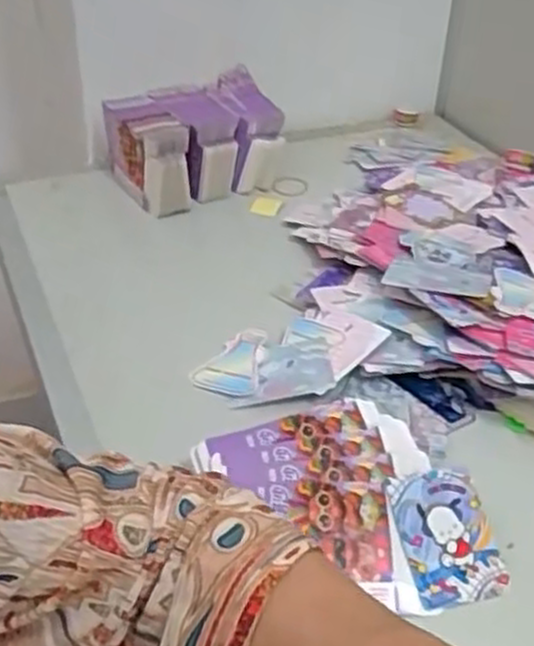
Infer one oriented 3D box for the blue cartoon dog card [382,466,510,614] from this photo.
[{"bbox_3d":[0.117,0.139,0.517,0.065,0.004,0.087,-5,58,-14],"label":"blue cartoon dog card"}]

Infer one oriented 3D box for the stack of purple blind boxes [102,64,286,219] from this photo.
[{"bbox_3d":[-0.080,-0.203,0.915,0.185,0.095,0.127,-17,41,-22],"label":"stack of purple blind boxes"}]

